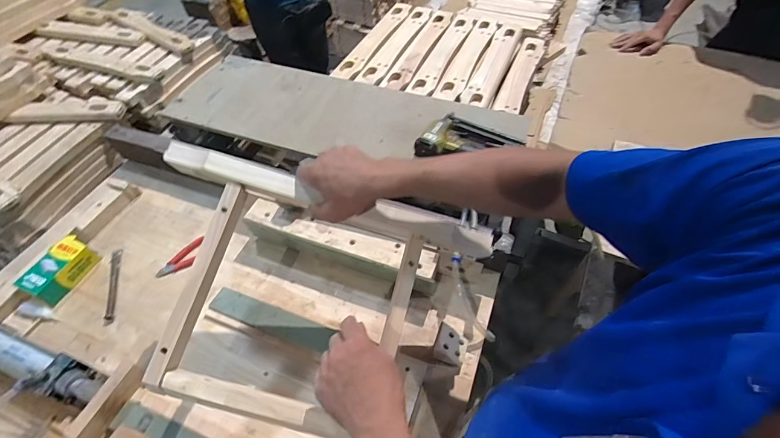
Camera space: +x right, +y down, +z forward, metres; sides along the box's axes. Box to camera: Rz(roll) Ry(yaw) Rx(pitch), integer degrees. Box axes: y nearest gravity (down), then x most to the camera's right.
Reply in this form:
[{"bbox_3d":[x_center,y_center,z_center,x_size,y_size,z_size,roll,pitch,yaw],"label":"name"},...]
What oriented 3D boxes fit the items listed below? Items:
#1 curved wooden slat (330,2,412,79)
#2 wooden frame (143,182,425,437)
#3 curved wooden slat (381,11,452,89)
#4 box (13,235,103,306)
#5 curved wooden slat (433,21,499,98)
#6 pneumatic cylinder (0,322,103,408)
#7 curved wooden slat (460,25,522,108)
[{"bbox_3d":[-0.047,-0.564,1.188,0.066,0.022,0.452,19,56,16],"label":"curved wooden slat"},{"bbox_3d":[-0.130,0.120,0.511,0.297,0.035,0.280,15,75,1],"label":"wooden frame"},{"bbox_3d":[0.097,-0.531,1.163,0.070,0.021,0.461,18,55,15],"label":"curved wooden slat"},{"bbox_3d":[-0.666,0.102,0.774,0.071,0.051,0.128,20,56,17],"label":"box"},{"bbox_3d":[0.236,-0.493,1.122,0.066,0.012,0.453,18,55,15],"label":"curved wooden slat"},{"bbox_3d":[-0.601,0.243,0.641,0.274,0.091,0.068,16,55,14],"label":"pneumatic cylinder"},{"bbox_3d":[0.309,-0.466,1.114,0.078,0.032,0.451,19,56,16],"label":"curved wooden slat"}]

